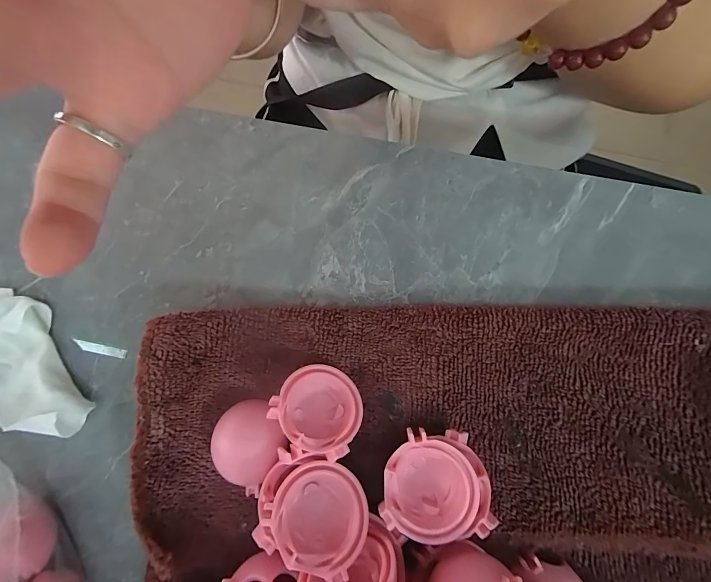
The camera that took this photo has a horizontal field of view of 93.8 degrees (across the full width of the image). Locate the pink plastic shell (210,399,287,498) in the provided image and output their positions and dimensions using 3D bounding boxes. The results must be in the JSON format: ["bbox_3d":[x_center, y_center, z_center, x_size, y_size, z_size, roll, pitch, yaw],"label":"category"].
[{"bbox_3d":[-0.039,0.054,0.120,0.026,0.012,0.027,0,80,2],"label":"pink plastic shell"}]

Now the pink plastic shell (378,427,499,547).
[{"bbox_3d":[0.025,0.063,0.111,0.032,0.017,0.031,-6,80,1],"label":"pink plastic shell"}]

